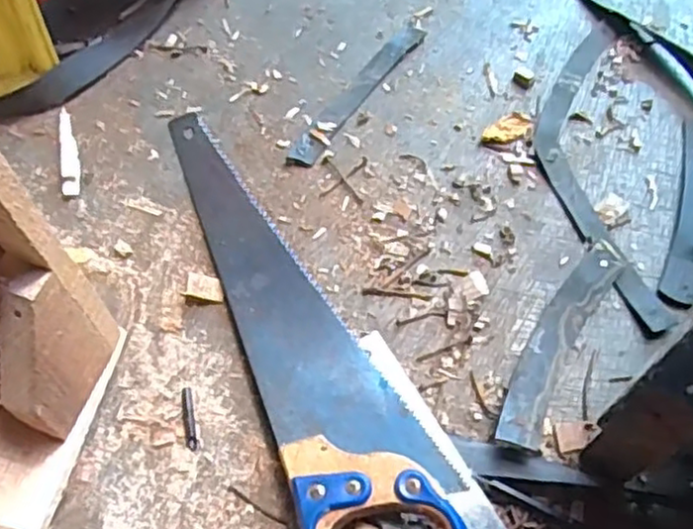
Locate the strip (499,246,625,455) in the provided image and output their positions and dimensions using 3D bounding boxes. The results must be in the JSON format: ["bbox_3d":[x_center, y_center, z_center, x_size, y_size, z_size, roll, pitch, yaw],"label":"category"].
[{"bbox_3d":[0.178,0.062,0.597,0.042,0.026,0.206,28,67,14],"label":"strip"}]

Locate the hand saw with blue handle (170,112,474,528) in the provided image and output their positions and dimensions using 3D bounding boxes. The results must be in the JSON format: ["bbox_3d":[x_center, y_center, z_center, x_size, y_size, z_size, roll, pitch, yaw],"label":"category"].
[{"bbox_3d":[-0.034,0.040,0.594,0.118,0.047,0.474,-19,64,-9],"label":"hand saw with blue handle"}]

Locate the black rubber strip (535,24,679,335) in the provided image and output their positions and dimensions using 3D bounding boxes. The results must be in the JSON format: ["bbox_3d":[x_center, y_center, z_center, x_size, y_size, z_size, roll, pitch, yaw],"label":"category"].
[{"bbox_3d":[0.235,-0.099,0.689,0.098,0.007,0.348,0,63,0],"label":"black rubber strip"}]

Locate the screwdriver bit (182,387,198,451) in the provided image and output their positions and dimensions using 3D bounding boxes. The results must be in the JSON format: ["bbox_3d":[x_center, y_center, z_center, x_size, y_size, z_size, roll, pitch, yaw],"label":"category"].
[{"bbox_3d":[-0.128,0.124,0.574,0.009,0.004,0.051,-10,63,-5],"label":"screwdriver bit"}]

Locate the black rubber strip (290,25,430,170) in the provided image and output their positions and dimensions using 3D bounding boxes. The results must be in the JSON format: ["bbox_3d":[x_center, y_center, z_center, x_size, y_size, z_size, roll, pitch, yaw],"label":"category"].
[{"bbox_3d":[0.013,-0.178,0.731,0.028,0.006,0.218,32,67,15],"label":"black rubber strip"}]

